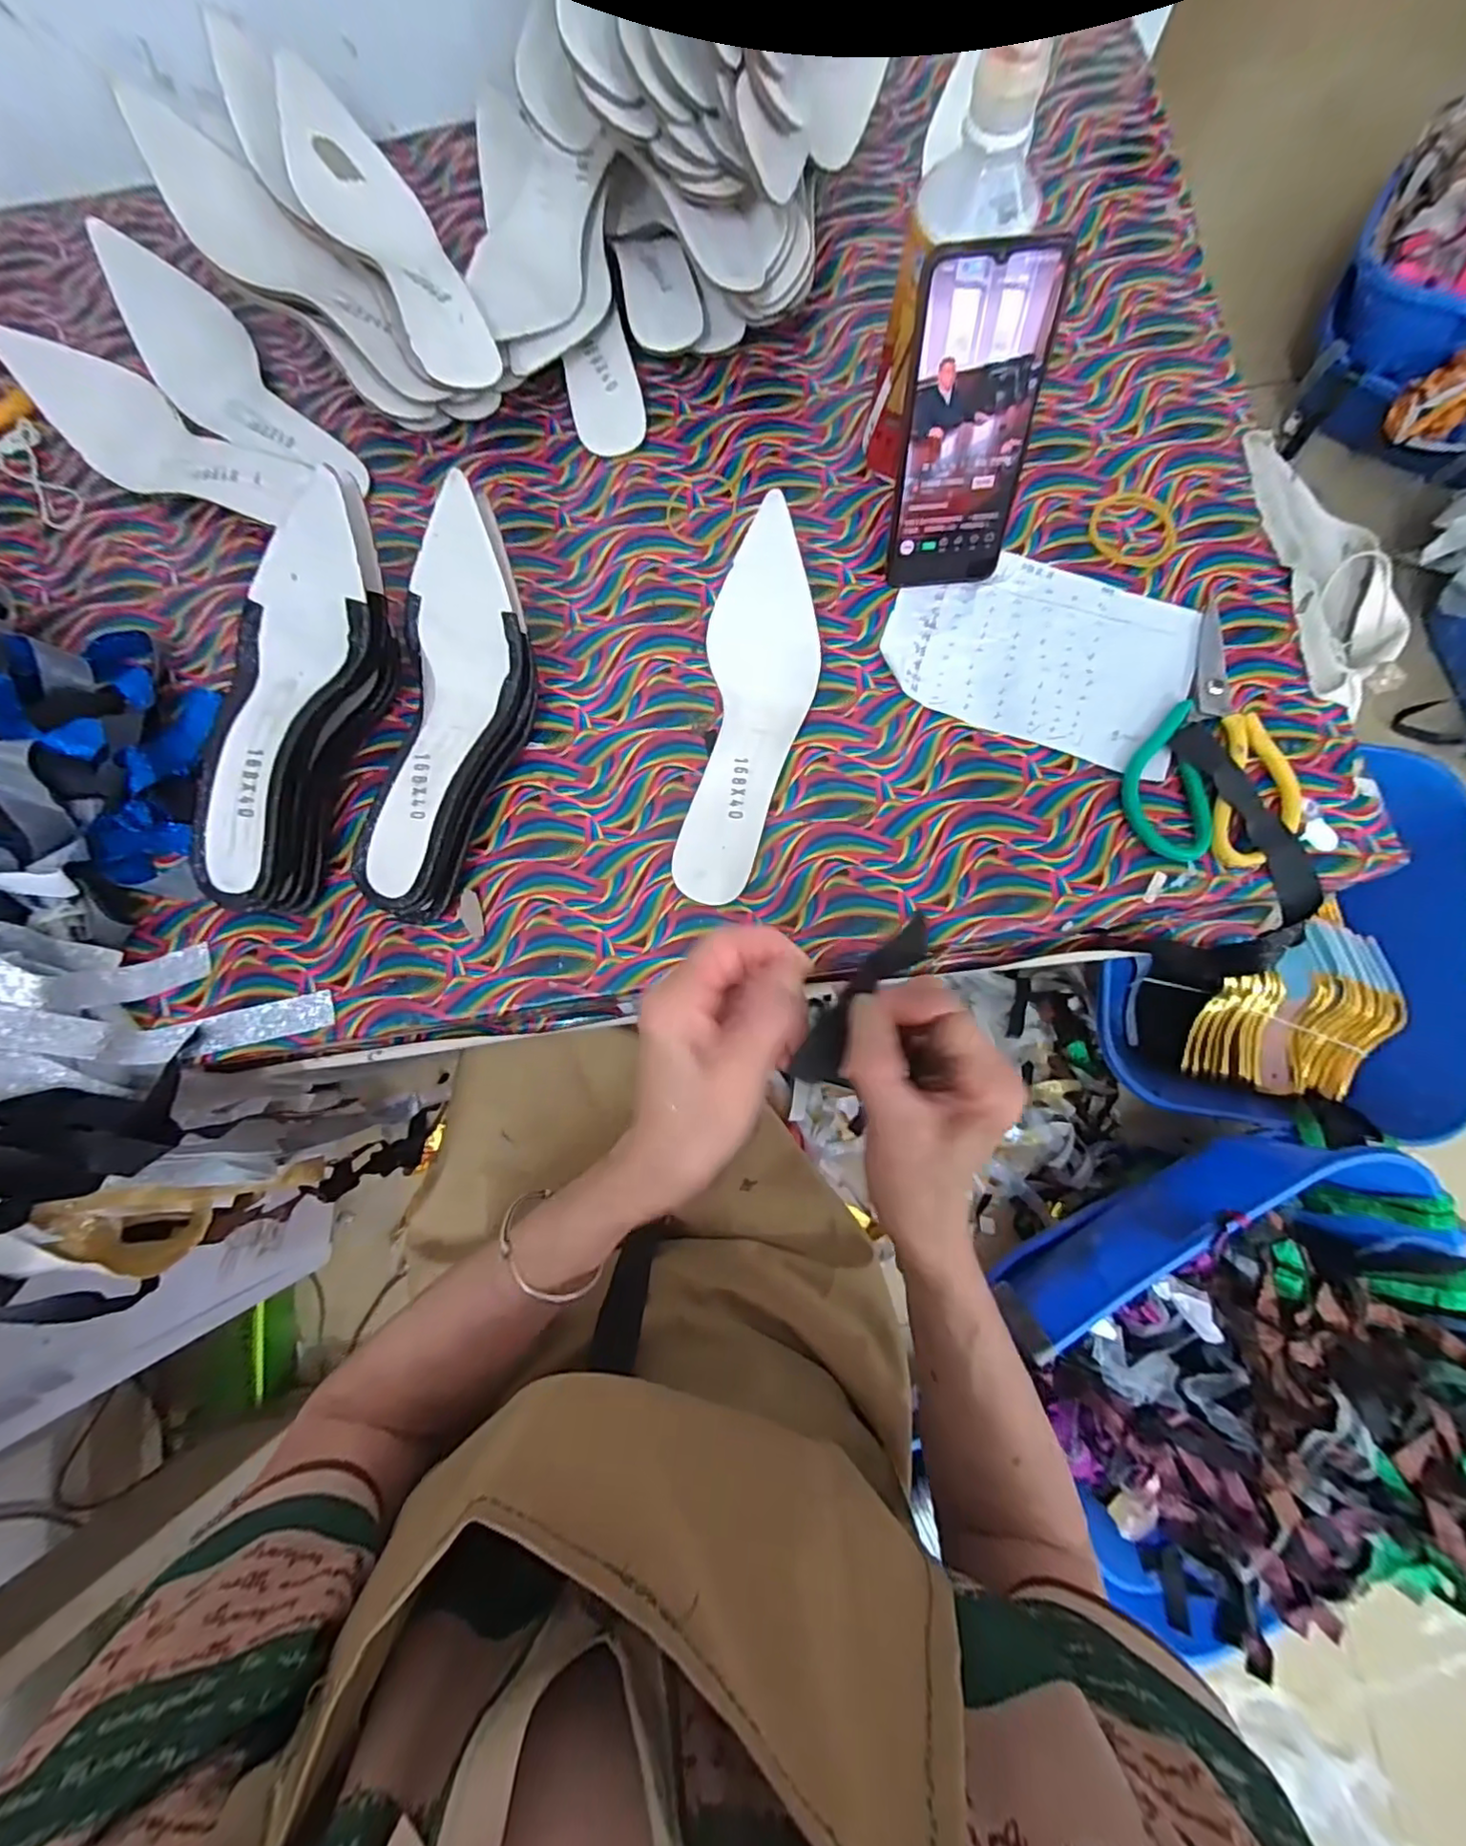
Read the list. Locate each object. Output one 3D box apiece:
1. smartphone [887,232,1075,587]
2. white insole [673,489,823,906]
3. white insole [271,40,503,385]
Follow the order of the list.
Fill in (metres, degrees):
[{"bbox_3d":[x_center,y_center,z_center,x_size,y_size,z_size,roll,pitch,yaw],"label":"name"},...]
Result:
[{"bbox_3d":[0.139,-0.288,0.369,0.075,0.159,0.004,-2,51,4],"label":"smartphone"},{"bbox_3d":[0.012,-0.136,0.399,0.072,0.056,0.239,8,82,3],"label":"white insole"},{"bbox_3d":[-0.231,-0.457,0.412,0.068,0.039,0.254,-29,82,-2],"label":"white insole"}]

